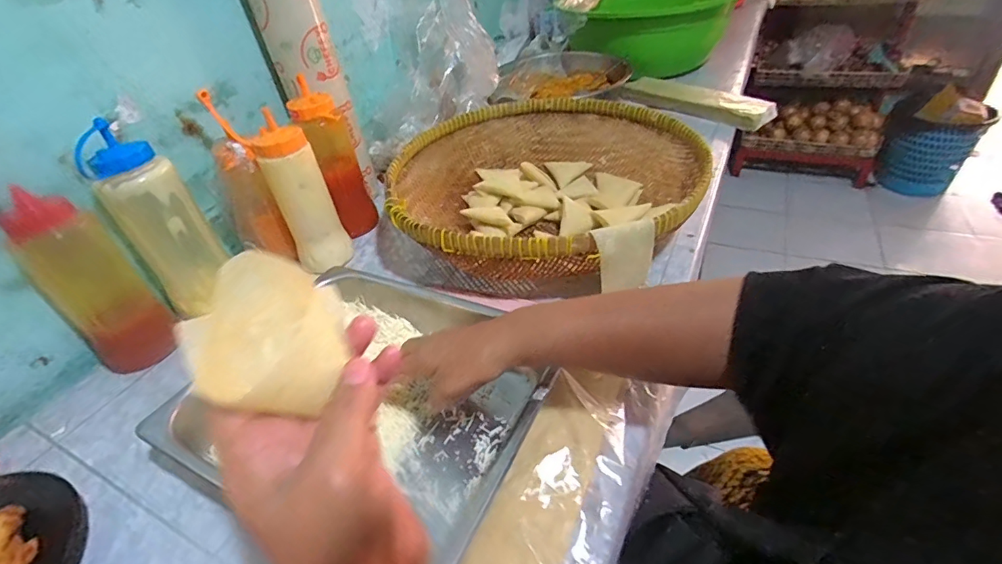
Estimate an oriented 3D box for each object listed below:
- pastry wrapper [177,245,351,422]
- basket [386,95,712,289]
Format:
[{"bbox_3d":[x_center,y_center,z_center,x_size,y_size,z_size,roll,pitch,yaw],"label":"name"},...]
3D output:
[{"bbox_3d":[-0.105,0.024,0.215,0.057,0.047,0.059,-4,43,4],"label":"pastry wrapper"},{"bbox_3d":[0.064,-0.140,0.691,0.424,0.106,0.430,-2,39,8],"label":"basket"}]

